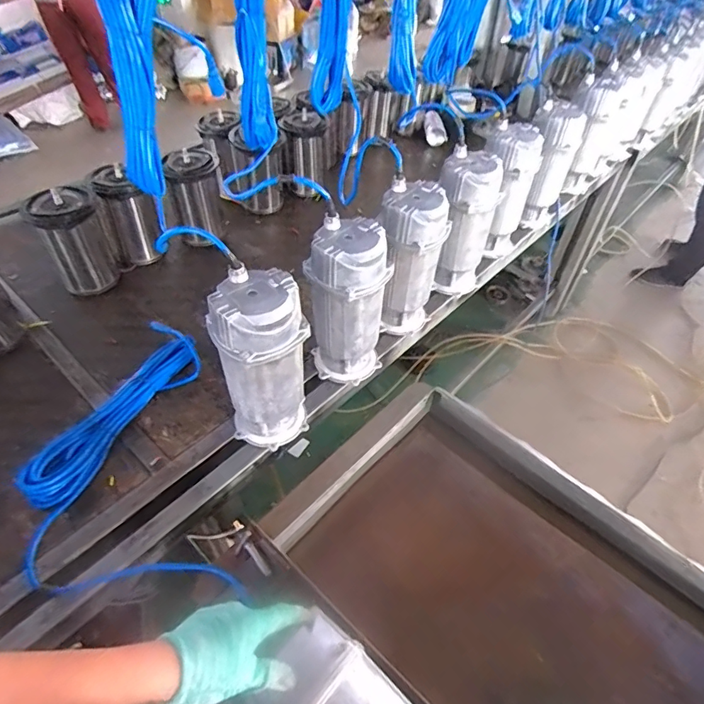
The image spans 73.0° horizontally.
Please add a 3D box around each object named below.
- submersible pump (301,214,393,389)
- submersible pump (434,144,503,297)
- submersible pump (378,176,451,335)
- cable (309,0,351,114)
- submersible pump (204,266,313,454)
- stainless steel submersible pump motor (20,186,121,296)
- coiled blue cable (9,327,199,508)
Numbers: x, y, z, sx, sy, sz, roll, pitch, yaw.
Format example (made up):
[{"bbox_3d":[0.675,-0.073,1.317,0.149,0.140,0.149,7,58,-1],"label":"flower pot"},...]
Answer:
[{"bbox_3d":[-0.011,-0.079,0.857,0.140,0.291,0.118,1,47,-4],"label":"submersible pump"},{"bbox_3d":[0.240,-0.274,1.055,0.132,0.292,0.119,12,47,6],"label":"submersible pump"},{"bbox_3d":[0.109,-0.171,0.953,0.121,0.298,0.112,-3,48,-8],"label":"submersible pump"},{"bbox_3d":[-0.036,-0.668,0.956,0.096,0.345,0.092,4,47,-1],"label":"cable"},{"bbox_3d":[-0.141,0.026,0.754,0.136,0.295,0.115,-7,48,-11],"label":"submersible pump"},{"bbox_3d":[-0.607,-0.239,1.052,0.134,0.209,0.108,-19,51,-20],"label":"stainless steel submersible pump motor"},{"bbox_3d":[-0.401,0.100,0.829,0.117,0.049,0.373,20,49,14],"label":"coiled blue cable"}]

